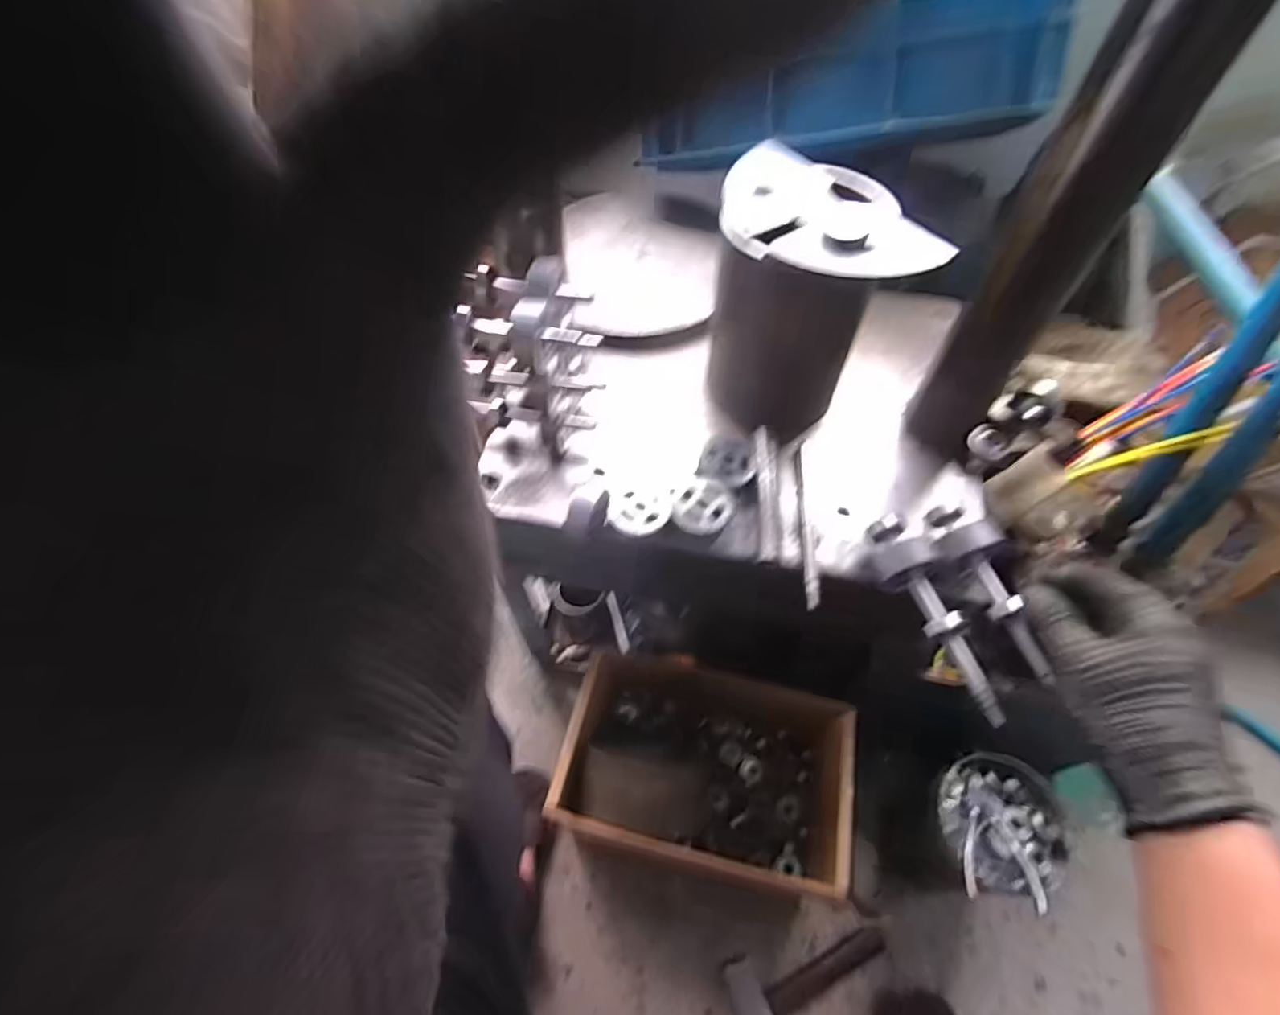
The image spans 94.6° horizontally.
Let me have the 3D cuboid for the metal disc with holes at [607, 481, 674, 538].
[{"bbox_3d":[0.000,0.000,0.506,0.053,0.008,0.052,0,57,1],"label":"metal disc with holes"}]

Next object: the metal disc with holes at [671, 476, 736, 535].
[{"bbox_3d":[0.054,0.000,0.504,0.047,0.010,0.053,25,61,16],"label":"metal disc with holes"}]

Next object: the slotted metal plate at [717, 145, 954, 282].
[{"bbox_3d":[0.133,-0.227,0.453,0.132,0.015,0.168,-15,58,-8],"label":"slotted metal plate"}]

